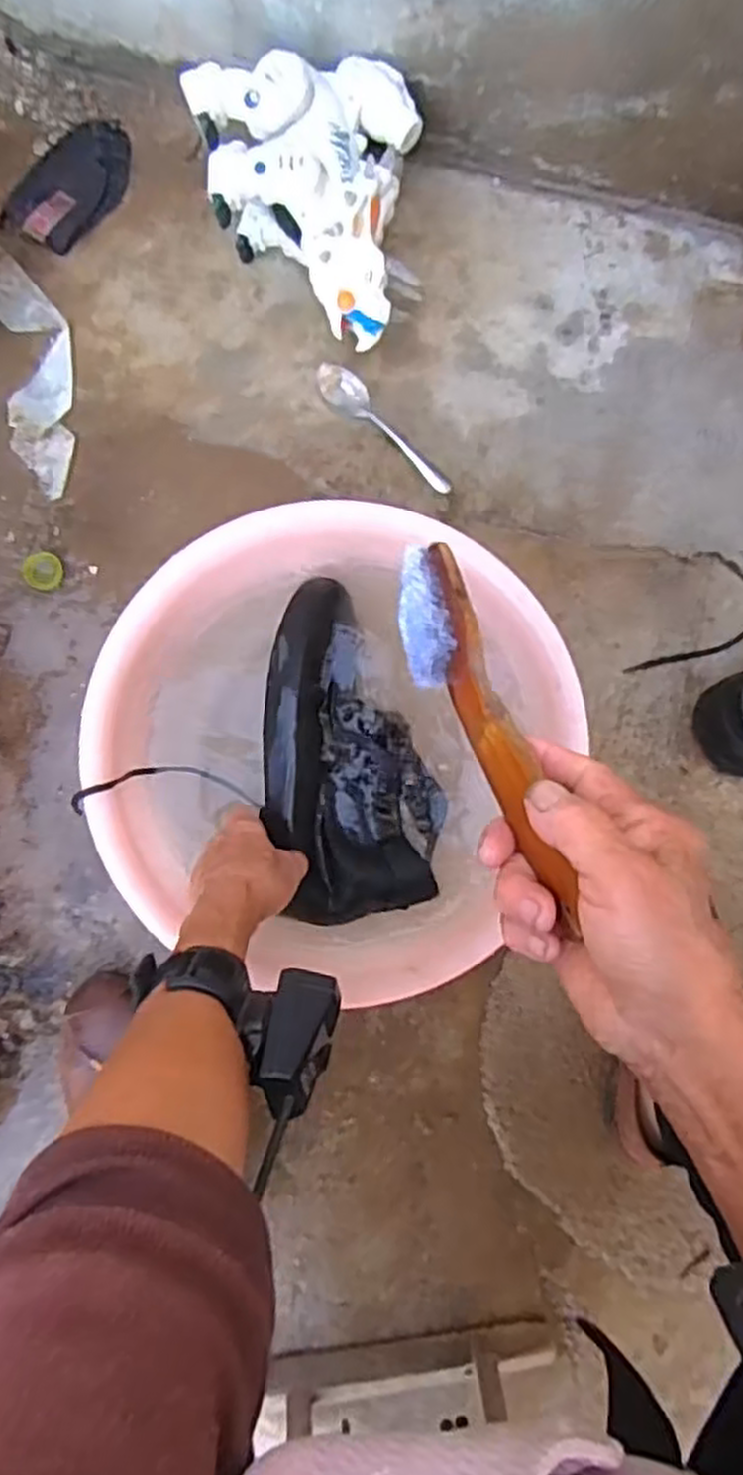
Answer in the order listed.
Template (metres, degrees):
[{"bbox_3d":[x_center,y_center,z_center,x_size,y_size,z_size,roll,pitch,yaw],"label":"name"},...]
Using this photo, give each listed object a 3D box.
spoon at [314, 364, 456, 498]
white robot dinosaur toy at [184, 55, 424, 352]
[{"bbox_3d":[0.009,-0.278,0.719,0.033,0.017,0.156,-42,88,-4],"label":"spoon"},{"bbox_3d":[-0.041,-0.435,0.659,0.171,0.115,0.197,-11,87,-4],"label":"white robot dinosaur toy"}]

